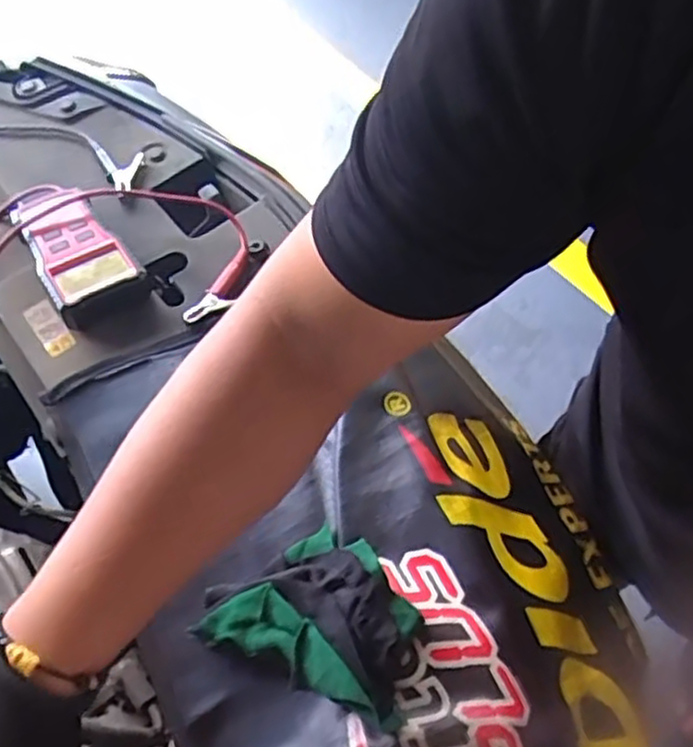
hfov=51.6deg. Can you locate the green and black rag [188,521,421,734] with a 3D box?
[{"bbox_3d":[-0.018,0.167,0.509,0.154,0.035,0.103,13,59,28],"label":"green and black rag"}]

